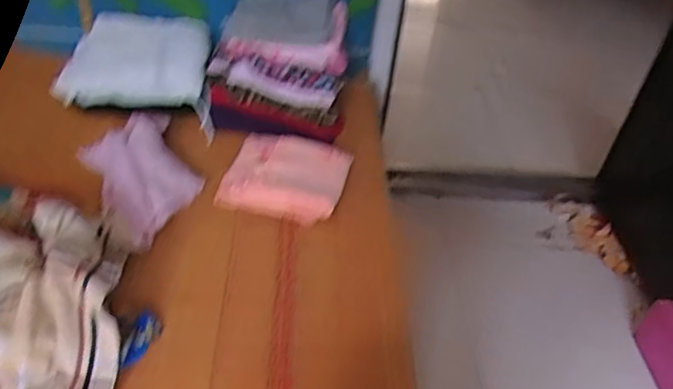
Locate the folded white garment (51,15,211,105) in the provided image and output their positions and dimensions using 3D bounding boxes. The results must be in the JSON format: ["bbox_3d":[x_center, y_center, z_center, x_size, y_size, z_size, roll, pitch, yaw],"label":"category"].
[{"bbox_3d":[-0.358,-0.245,1.050,0.245,0.050,0.176,3,68,-8],"label":"folded white garment"}]

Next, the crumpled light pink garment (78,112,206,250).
[{"bbox_3d":[-0.302,-0.043,0.923,0.165,0.061,0.312,-21,47,-26],"label":"crumpled light pink garment"}]

